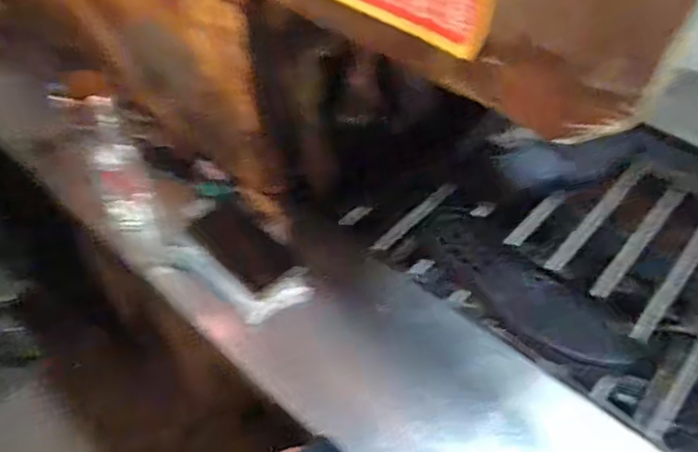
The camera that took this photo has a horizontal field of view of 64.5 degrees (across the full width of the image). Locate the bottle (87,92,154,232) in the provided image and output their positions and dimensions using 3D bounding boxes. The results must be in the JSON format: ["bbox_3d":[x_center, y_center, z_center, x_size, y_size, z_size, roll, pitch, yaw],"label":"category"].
[{"bbox_3d":[-0.299,-0.077,0.720,0.058,0.175,0.064,-13,21,-12],"label":"bottle"}]

